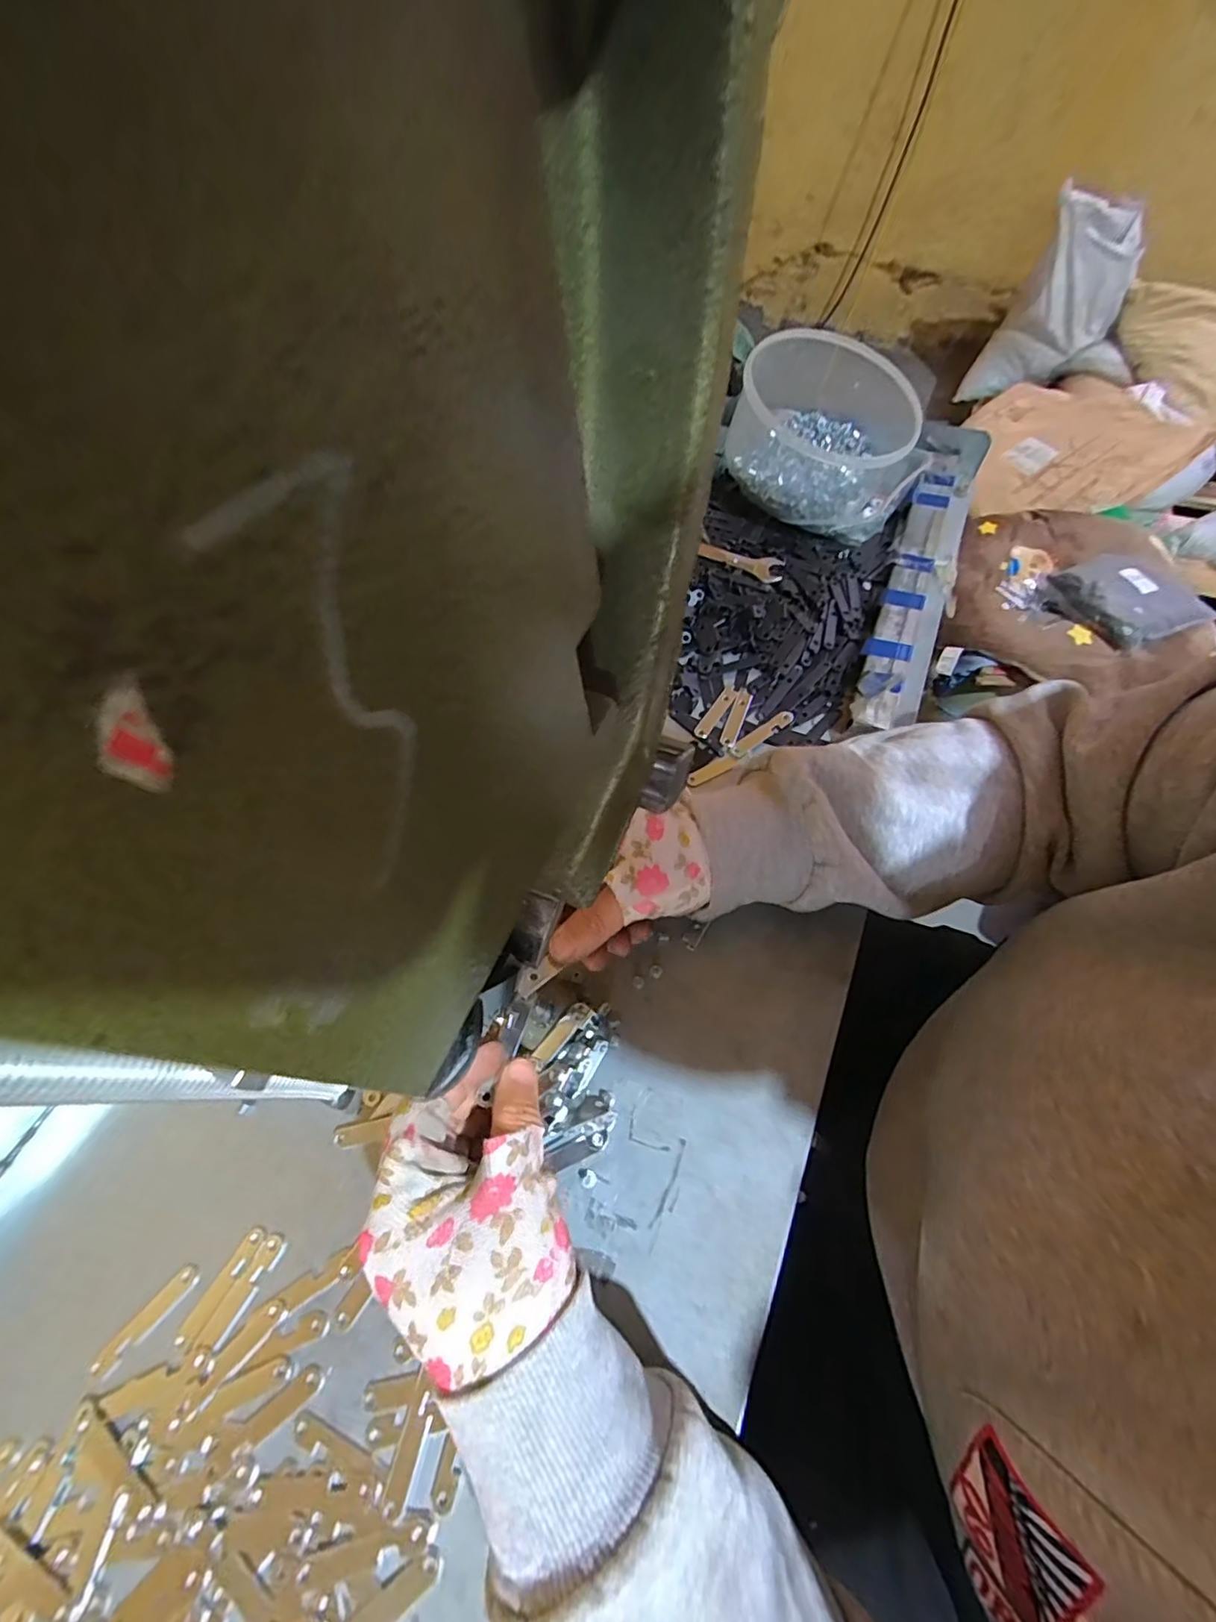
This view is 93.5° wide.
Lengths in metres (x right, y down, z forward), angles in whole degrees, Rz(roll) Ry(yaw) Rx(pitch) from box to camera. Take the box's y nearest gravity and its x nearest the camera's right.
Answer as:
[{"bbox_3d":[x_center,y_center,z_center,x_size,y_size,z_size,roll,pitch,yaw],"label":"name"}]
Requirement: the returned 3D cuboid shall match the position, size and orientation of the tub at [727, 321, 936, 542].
[{"bbox_3d":[0.198,-0.333,0.502,0.152,0.094,0.161,21,65,15],"label":"tub"}]

